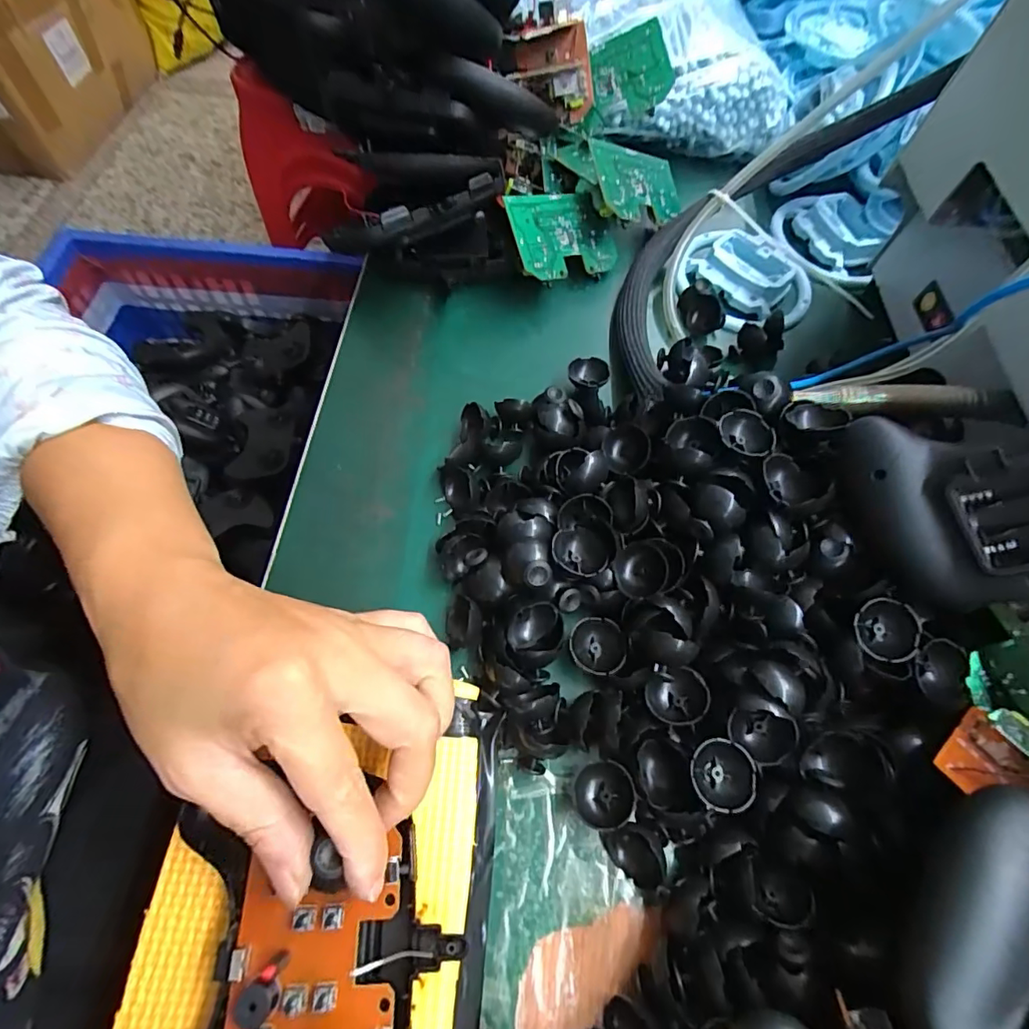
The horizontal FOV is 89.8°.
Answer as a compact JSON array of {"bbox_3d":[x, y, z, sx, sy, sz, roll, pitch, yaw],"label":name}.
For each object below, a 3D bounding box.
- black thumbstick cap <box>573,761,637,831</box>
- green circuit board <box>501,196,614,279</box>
[{"bbox_3d":[0.039,0.124,0.229,0.025,0.020,0.026,1,65,-2],"label":"black thumbstick cap"},{"bbox_3d":[0.036,-0.194,0.358,0.090,0.007,0.054,-25,102,-32],"label":"green circuit board"}]

